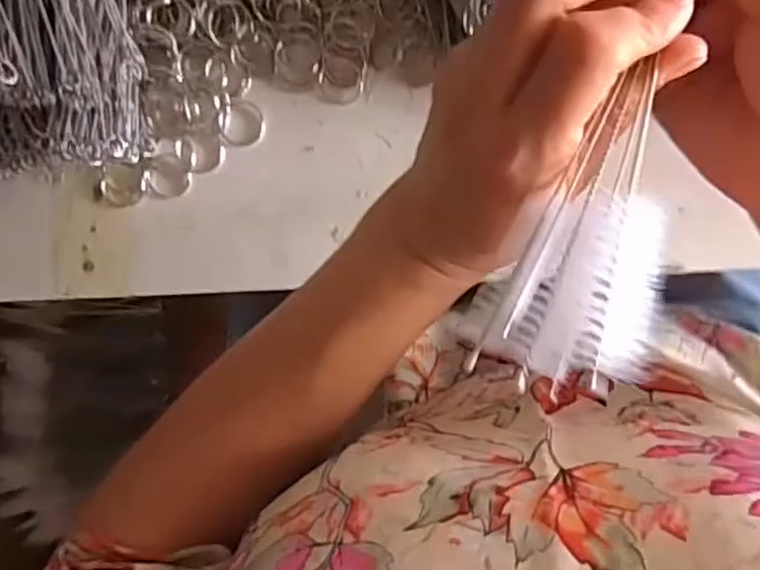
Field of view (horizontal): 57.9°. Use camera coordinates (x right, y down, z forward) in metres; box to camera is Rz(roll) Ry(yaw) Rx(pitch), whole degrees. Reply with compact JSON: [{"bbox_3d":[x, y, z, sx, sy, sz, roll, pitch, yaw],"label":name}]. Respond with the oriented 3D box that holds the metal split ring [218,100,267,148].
[{"bbox_3d":[-0.075,-0.088,0.376,0.025,0.004,0.026,0,89,5],"label":"metal split ring"}]

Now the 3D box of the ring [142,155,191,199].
[{"bbox_3d":[-0.118,-0.060,0.382,0.026,0.004,0.024,0,103,1],"label":"ring"}]

